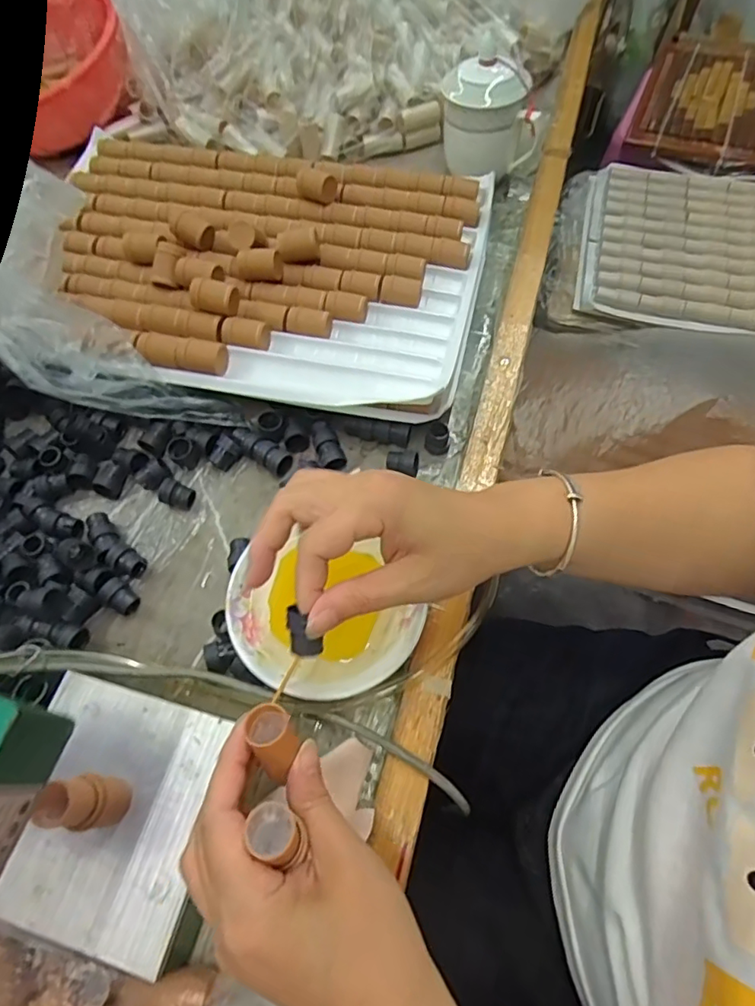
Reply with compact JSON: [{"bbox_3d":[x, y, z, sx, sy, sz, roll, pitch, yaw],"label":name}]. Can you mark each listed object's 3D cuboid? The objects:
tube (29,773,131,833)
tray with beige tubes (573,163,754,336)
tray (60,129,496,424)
[{"bbox_3d":[-0.148,0.152,0.280,0.019,0.058,0.023,2,63,3],"label":"tube"},{"bbox_3d":[0.532,-0.370,0.799,0.439,0.032,0.344,12,64,8],"label":"tray with beige tubes"},{"bbox_3d":[-0.112,-0.224,0.499,0.401,0.049,0.300,8,64,6],"label":"tray"}]

